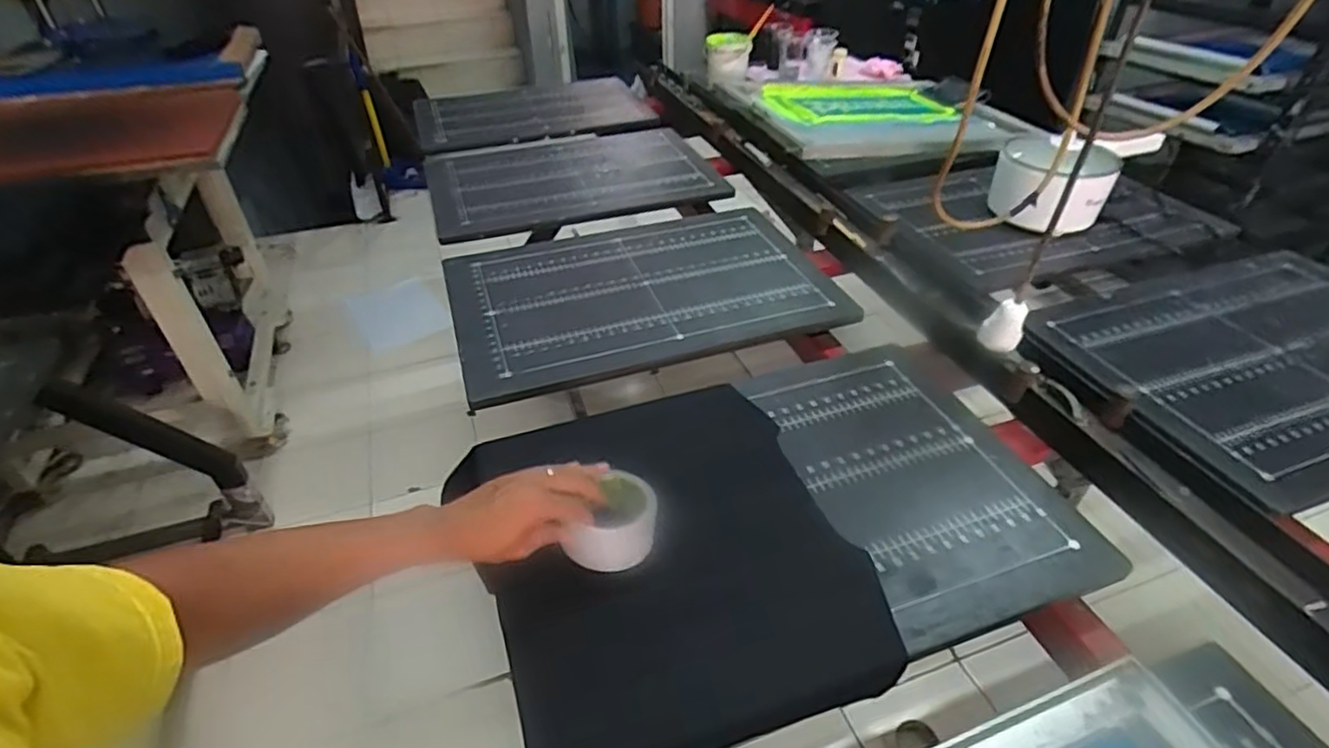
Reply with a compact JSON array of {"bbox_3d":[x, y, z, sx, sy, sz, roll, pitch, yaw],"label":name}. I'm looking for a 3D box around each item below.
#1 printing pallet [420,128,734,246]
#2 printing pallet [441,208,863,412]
[{"bbox_3d":[-0.200,-0.447,1.417,0.590,0.017,0.454,-12,41,-12],"label":"printing pallet"},{"bbox_3d":[-0.039,-0.140,1.055,0.579,0.026,0.390,-13,41,-14],"label":"printing pallet"}]

